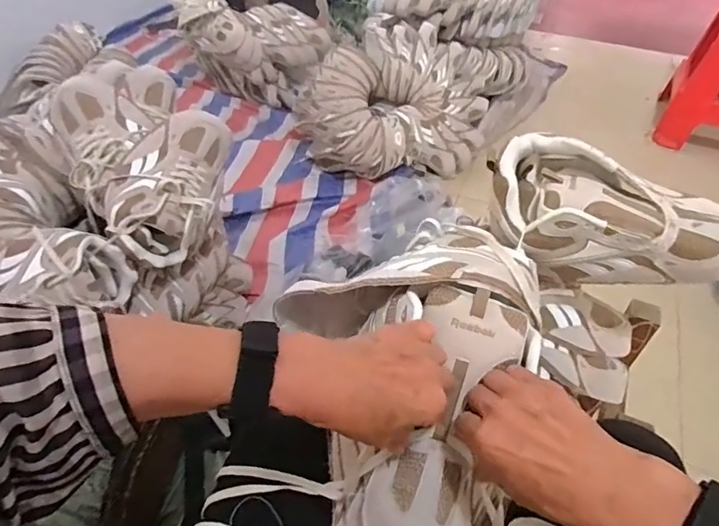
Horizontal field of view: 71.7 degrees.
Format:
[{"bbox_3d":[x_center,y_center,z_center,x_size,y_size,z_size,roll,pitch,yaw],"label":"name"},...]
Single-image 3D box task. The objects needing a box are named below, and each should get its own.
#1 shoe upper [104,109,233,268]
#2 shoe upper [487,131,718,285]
[{"bbox_3d":[-0.302,-0.120,0.815,0.106,0.140,0.257,11,70,29],"label":"shoe upper"},{"bbox_3d":[0.247,-0.048,0.496,0.241,0.106,0.109,5,46,3],"label":"shoe upper"}]

